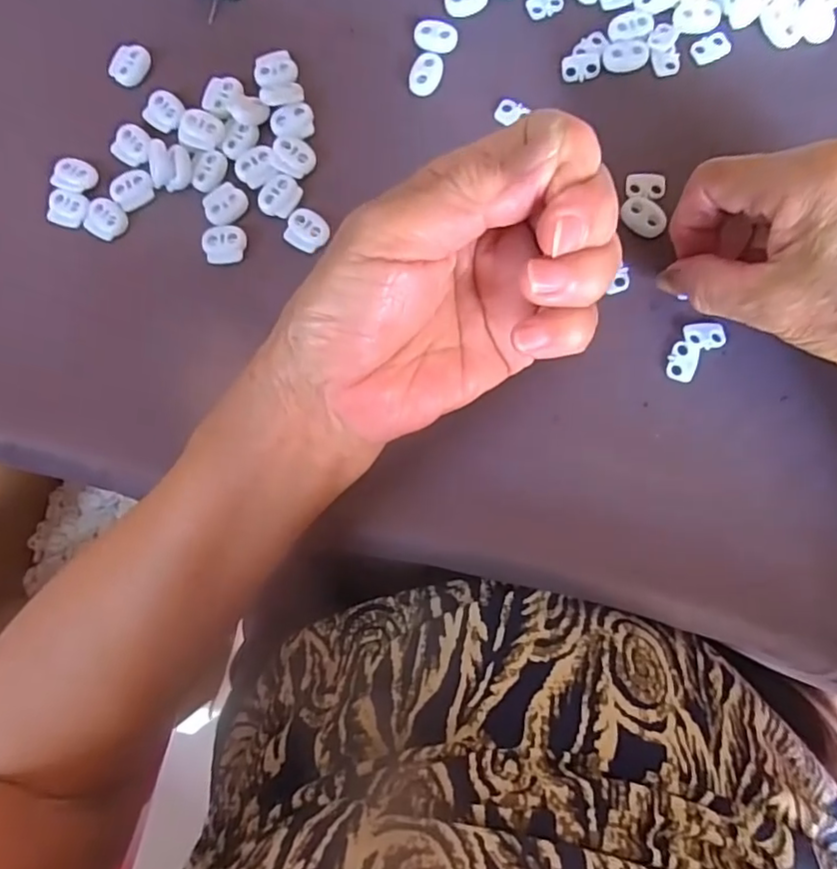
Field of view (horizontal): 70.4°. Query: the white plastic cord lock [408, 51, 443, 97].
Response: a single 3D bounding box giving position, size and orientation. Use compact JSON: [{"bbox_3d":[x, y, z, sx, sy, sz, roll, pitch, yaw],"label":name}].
[{"bbox_3d":[0.004,-0.185,0.304,0.015,0.004,0.022,24,84,7],"label":"white plastic cord lock"}]

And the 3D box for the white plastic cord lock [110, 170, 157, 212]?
[{"bbox_3d":[-0.149,-0.128,0.309,0.021,0.006,0.019,-25,81,0],"label":"white plastic cord lock"}]

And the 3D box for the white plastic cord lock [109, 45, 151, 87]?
[{"bbox_3d":[-0.156,-0.199,0.320,0.014,0.010,0.022,29,85,8],"label":"white plastic cord lock"}]

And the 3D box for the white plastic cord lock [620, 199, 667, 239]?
[{"bbox_3d":[0.109,-0.104,0.285,0.022,0.004,0.017,43,87,9],"label":"white plastic cord lock"}]

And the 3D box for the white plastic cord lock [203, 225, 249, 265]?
[{"bbox_3d":[-0.098,-0.096,0.298,0.020,0.004,0.019,2,82,5],"label":"white plastic cord lock"}]

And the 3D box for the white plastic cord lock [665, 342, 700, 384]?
[{"bbox_3d":[0.123,-0.034,0.275,0.013,0.004,0.019,16,83,6],"label":"white plastic cord lock"}]

